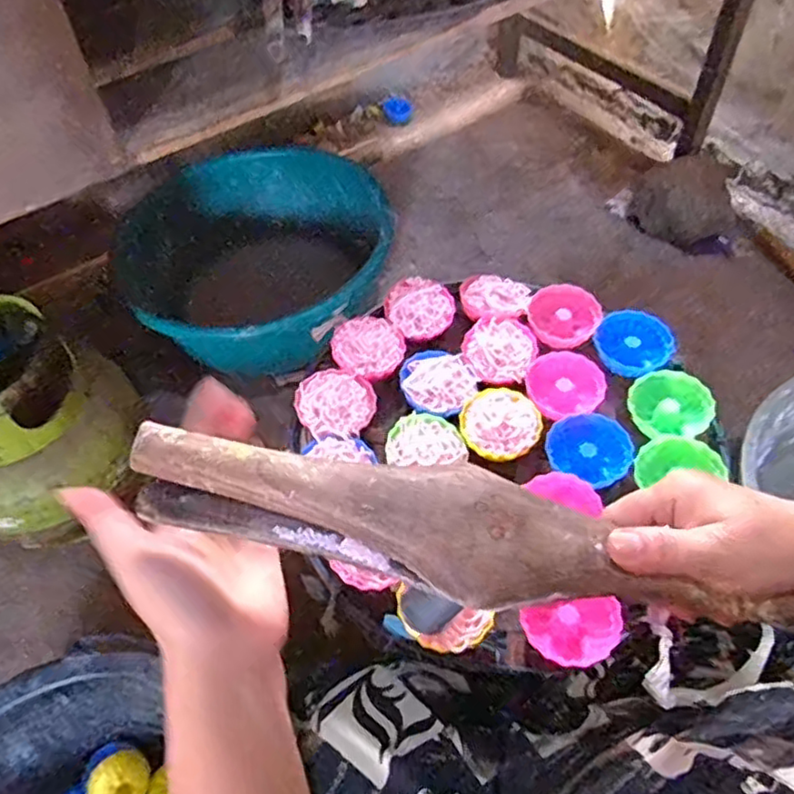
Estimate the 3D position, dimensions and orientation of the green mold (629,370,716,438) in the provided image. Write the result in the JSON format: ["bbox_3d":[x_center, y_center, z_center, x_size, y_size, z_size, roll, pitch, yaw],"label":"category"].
[{"bbox_3d":[0.216,0.007,0.521,0.059,0.031,0.055,15,57,15],"label":"green mold"}]

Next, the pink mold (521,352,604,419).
[{"bbox_3d":[0.137,-0.005,0.543,0.062,0.029,0.059,-2,55,3],"label":"pink mold"}]

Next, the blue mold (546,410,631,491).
[{"bbox_3d":[0.147,0.039,0.502,0.061,0.018,0.057,-2,55,3],"label":"blue mold"}]

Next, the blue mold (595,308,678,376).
[{"bbox_3d":[0.200,-0.041,0.561,0.063,0.031,0.061,11,56,12],"label":"blue mold"}]

